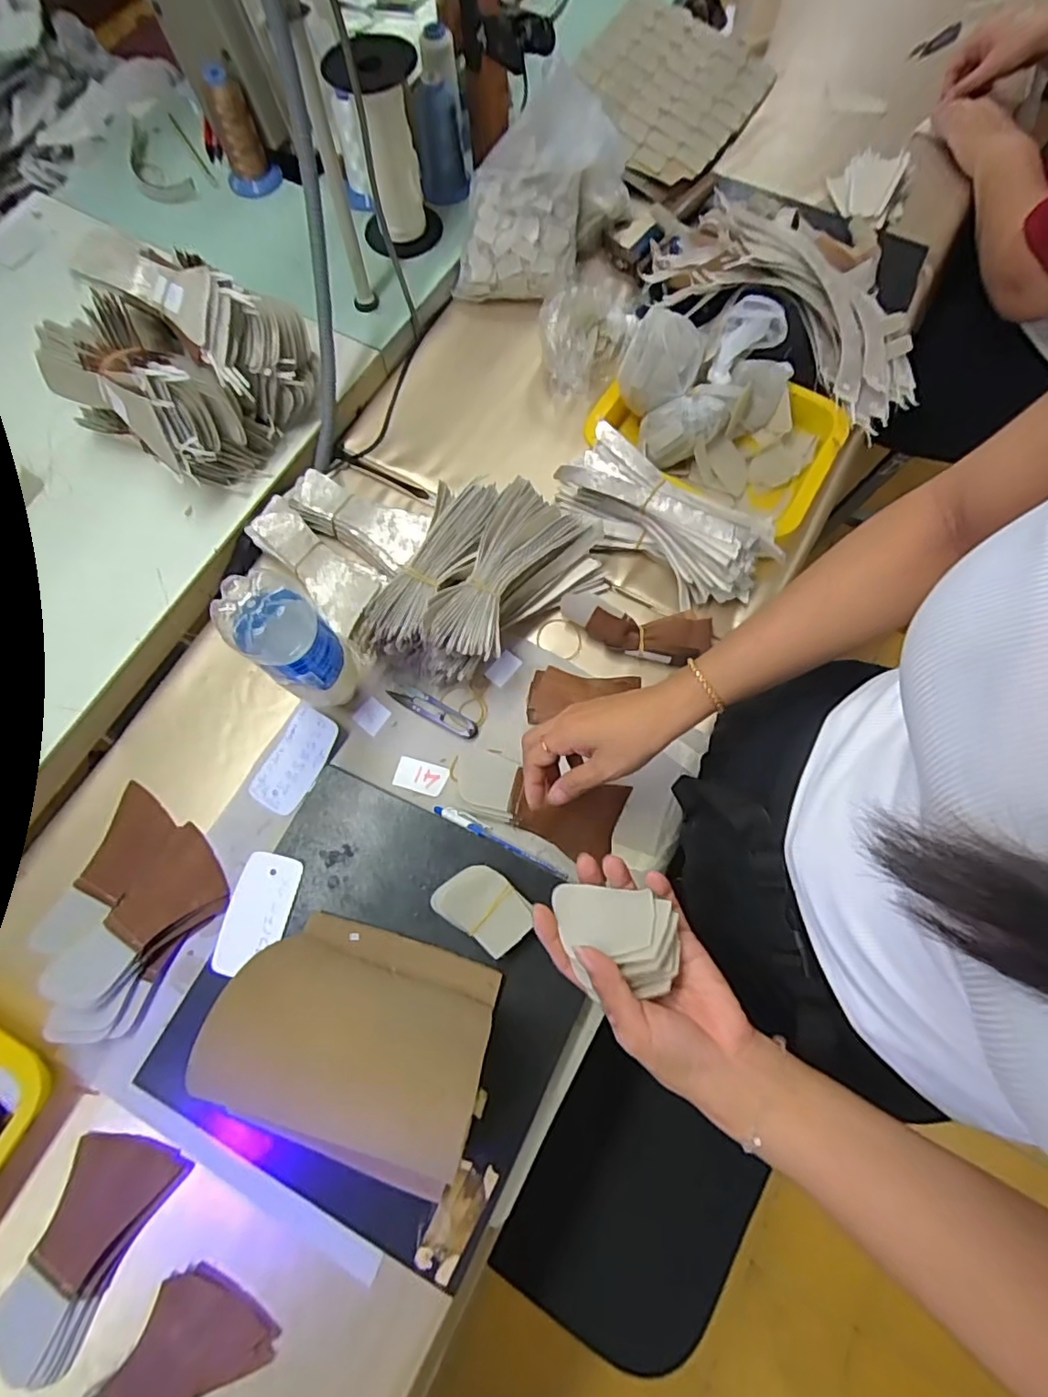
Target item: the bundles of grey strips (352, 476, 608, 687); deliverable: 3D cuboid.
[{"bbox_3d":[-0.045,-0.116,0.590,0.173,0.085,0.237,35,77,10],"label":"bundles of grey strips"}]

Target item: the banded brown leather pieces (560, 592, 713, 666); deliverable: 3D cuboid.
[{"bbox_3d":[0.112,-0.073,0.598,0.151,0.043,0.051,13,74,4],"label":"banded brown leather pieces"}]

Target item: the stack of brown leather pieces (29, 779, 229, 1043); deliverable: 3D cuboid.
[{"bbox_3d":[-0.371,0.195,0.529,0.148,0.032,0.190,30,76,9],"label":"stack of brown leather pieces"}]

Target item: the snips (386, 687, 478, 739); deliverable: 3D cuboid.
[{"bbox_3d":[-0.091,0.012,0.593,0.100,0.005,0.022,28,76,8],"label":"snips"}]

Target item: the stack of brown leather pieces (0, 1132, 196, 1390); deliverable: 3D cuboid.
[{"bbox_3d":[-0.351,0.431,0.463,0.085,0.019,0.157,27,75,8],"label":"stack of brown leather pieces"}]

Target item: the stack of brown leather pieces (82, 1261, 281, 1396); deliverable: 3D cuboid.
[{"bbox_3d":[-0.285,0.516,0.440,0.176,0.009,0.086,-34,72,-19],"label":"stack of brown leather pieces"}]

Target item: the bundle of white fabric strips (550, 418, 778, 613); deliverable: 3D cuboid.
[{"bbox_3d":[0.149,-0.191,0.623,0.227,0.073,0.099,39,77,11],"label":"bundle of white fabric strips"}]

